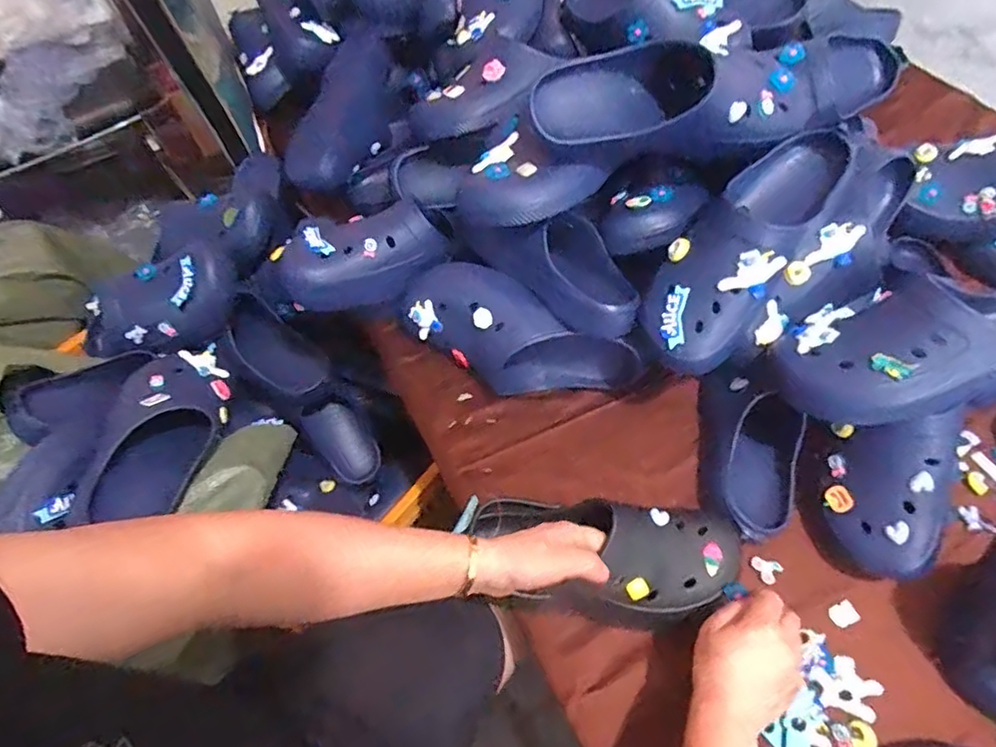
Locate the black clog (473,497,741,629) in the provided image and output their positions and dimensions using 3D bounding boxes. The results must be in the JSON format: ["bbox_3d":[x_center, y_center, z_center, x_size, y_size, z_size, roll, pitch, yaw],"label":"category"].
[{"bbox_3d":[0.106,0.177,0.546,0.245,0.095,0.100,2,57,1],"label":"black clog"}]

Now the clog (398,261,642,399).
[{"bbox_3d":[0.017,-0.040,0.666,0.289,0.117,0.089,20,59,12],"label":"clog"}]

